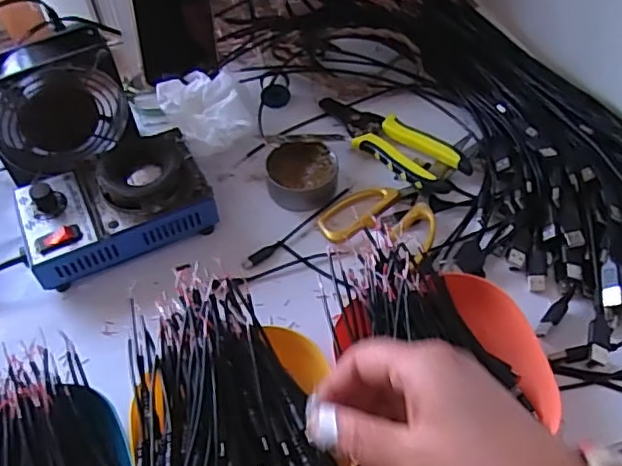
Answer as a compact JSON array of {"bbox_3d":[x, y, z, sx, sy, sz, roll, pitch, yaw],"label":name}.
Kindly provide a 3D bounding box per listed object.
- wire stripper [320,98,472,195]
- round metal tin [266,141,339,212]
[{"bbox_3d":[0.070,-0.089,0.568,0.056,0.020,0.166,-38,61,-23],"label":"wire stripper"},{"bbox_3d":[-0.007,-0.051,0.536,0.062,0.032,0.052,-11,54,-6],"label":"round metal tin"}]

